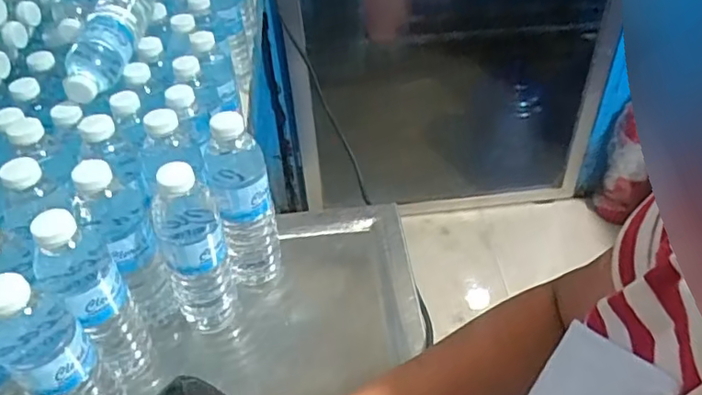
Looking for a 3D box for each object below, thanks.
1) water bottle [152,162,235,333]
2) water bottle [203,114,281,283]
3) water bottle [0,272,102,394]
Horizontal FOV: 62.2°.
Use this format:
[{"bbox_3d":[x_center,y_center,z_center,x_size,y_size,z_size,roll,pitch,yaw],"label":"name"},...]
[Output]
[{"bbox_3d":[-0.152,0.051,0.563,0.063,0.204,0.059,-19,45,-16],"label":"water bottle"},{"bbox_3d":[-0.111,0.010,0.607,0.059,0.214,0.067,-14,44,-11],"label":"water bottle"},{"bbox_3d":[-0.238,0.136,0.473,0.058,0.198,0.063,30,53,31],"label":"water bottle"}]

